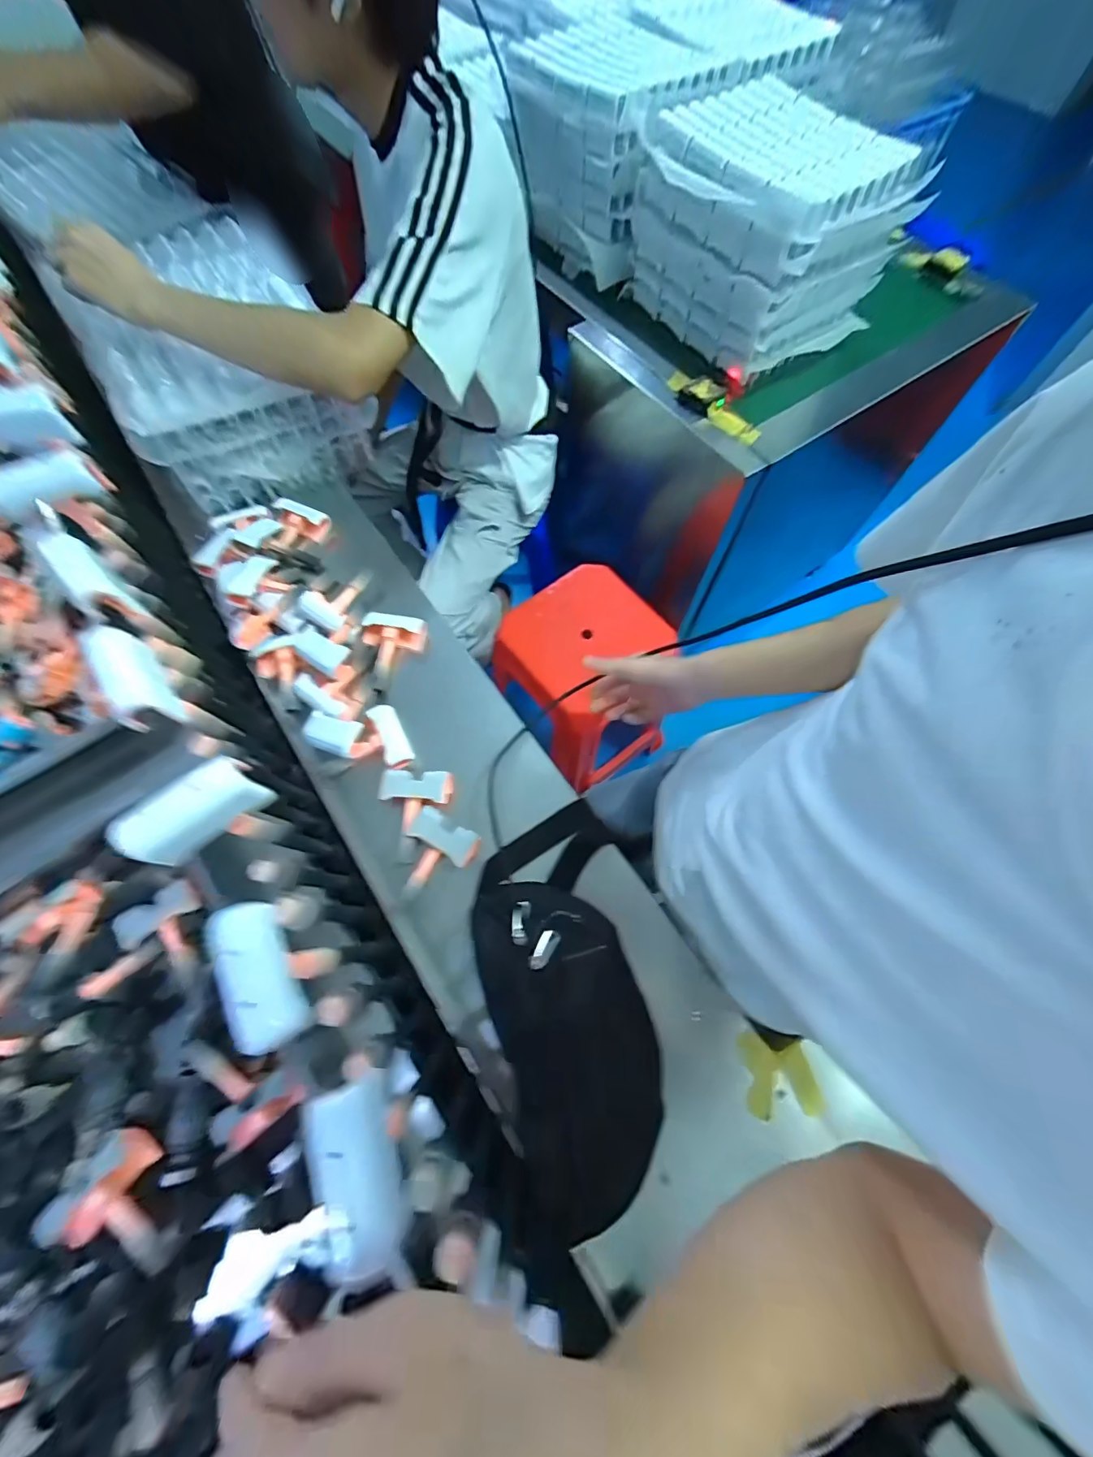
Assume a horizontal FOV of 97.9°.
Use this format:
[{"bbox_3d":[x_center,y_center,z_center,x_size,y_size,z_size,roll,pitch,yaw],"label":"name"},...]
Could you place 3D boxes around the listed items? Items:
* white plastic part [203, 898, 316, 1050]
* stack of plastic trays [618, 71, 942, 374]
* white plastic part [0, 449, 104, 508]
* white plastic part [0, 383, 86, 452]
[{"bbox_3d":[-0.170,0.143,0.275,0.024,0.040,0.079,-38,68,27],"label":"white plastic part"},{"bbox_3d":[0.383,-0.890,0.864,0.346,0.257,0.410,-39,70,-14],"label":"stack of plastic trays"},{"bbox_3d":[-0.434,-0.212,0.406,0.074,0.031,0.022,-31,68,-24],"label":"white plastic part"},{"bbox_3d":[-0.500,-0.291,0.451,0.077,0.044,0.033,-12,66,-3],"label":"white plastic part"}]

